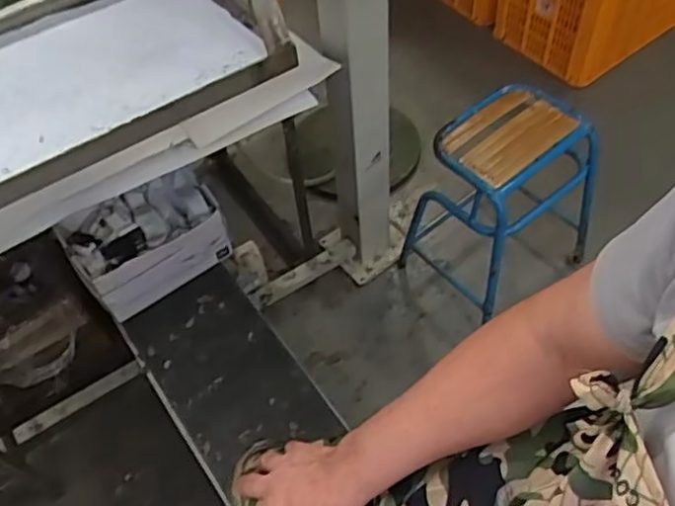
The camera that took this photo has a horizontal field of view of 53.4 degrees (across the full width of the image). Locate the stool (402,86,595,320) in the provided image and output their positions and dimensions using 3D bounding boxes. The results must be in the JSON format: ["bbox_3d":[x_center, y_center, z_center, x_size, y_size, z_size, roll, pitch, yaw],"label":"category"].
[{"bbox_3d":[0.391,-0.114,1.615,0.354,0.490,0.301,-37,60,-21],"label":"stool"}]

